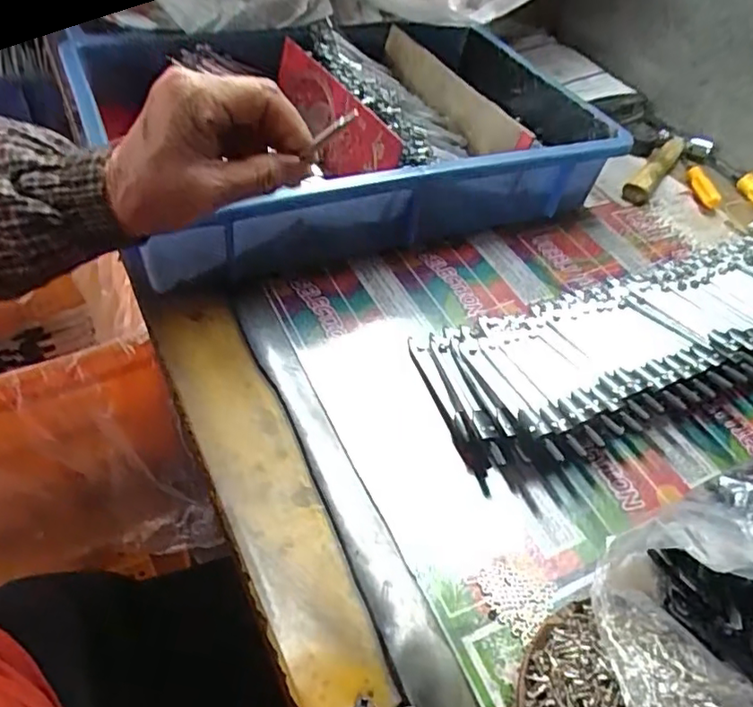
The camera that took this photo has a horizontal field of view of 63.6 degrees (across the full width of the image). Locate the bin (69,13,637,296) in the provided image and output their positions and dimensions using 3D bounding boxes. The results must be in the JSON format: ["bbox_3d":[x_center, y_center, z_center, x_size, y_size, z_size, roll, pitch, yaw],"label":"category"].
[{"bbox_3d":[-0.024,-0.208,0.561,0.406,0.083,0.293,-18,53,-20],"label":"bin"}]

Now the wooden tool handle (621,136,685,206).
[{"bbox_3d":[0.293,-0.194,0.638,0.024,0.020,0.133,30,53,20],"label":"wooden tool handle"}]

